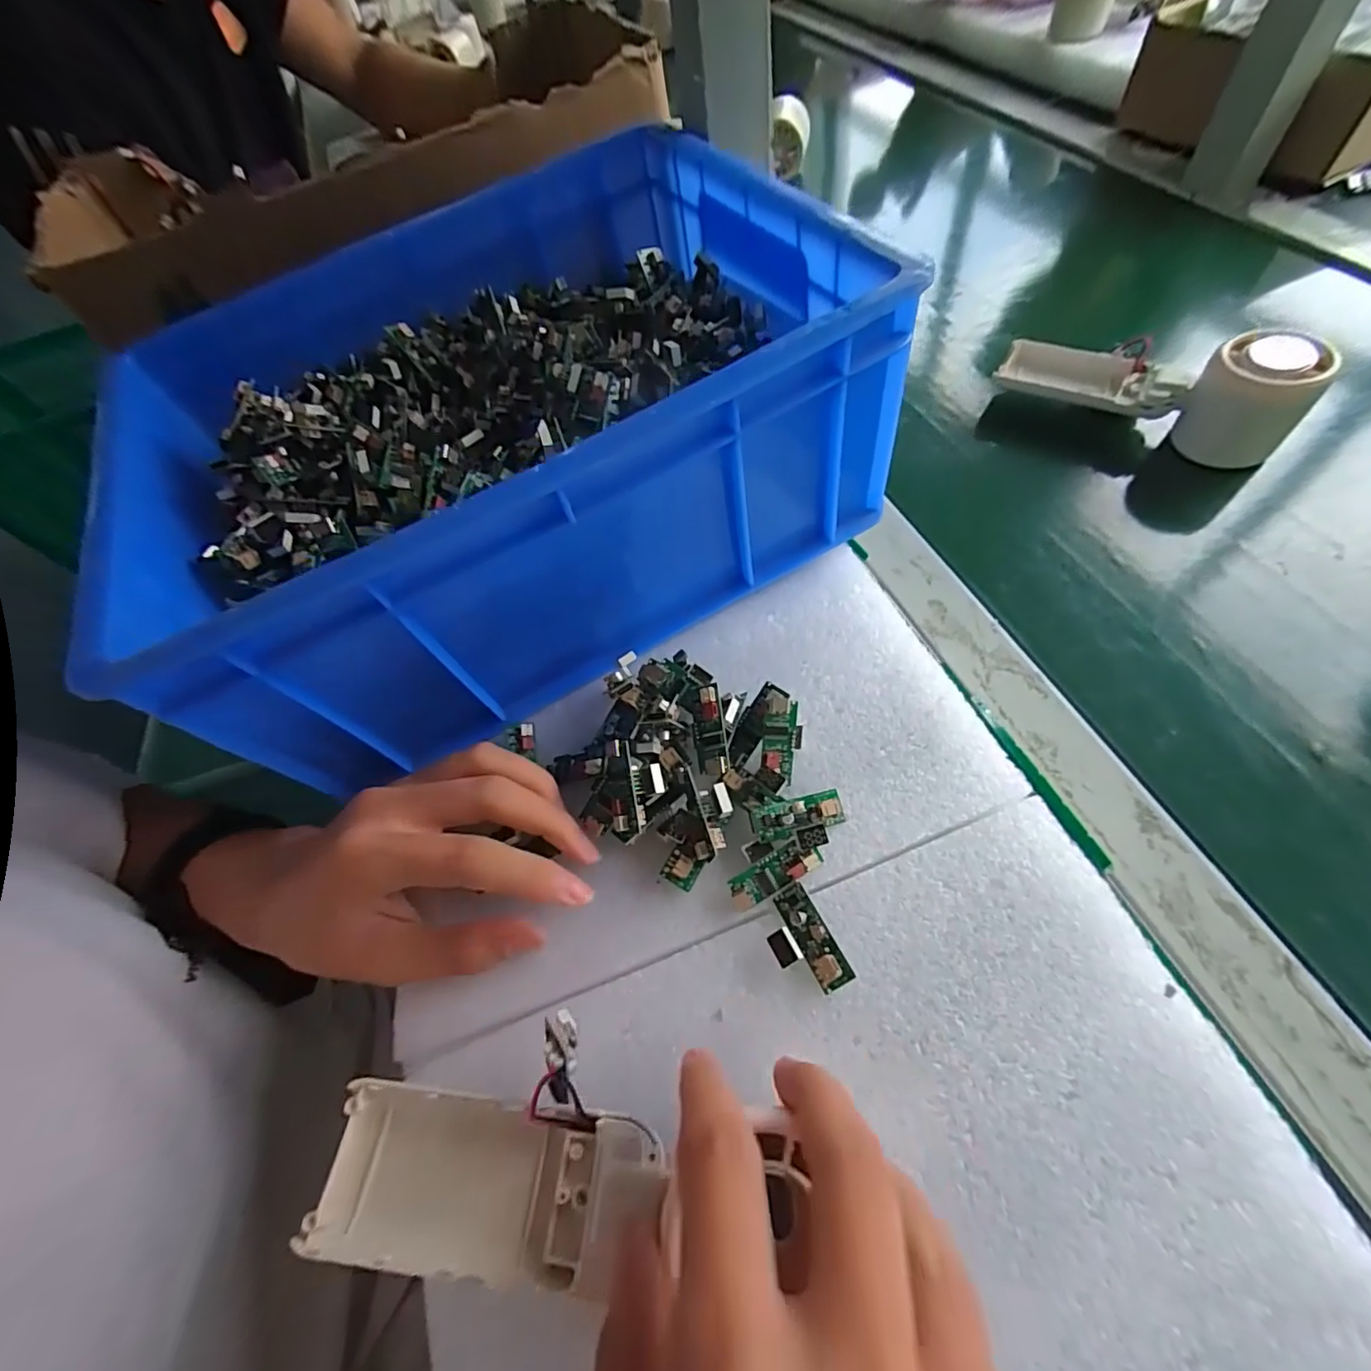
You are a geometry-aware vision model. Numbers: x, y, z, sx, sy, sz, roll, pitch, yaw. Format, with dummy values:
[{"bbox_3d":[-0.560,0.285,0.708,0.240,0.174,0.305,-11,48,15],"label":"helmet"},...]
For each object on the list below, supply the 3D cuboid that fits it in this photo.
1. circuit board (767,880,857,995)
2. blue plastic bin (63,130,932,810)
[{"bbox_3d":[0.044,0.097,0.220,0.022,0.010,0.038,-27,60,-7],"label":"circuit board"},{"bbox_3d":[-0.098,-0.143,0.304,0.336,0.147,0.264,-22,60,-13],"label":"blue plastic bin"}]

